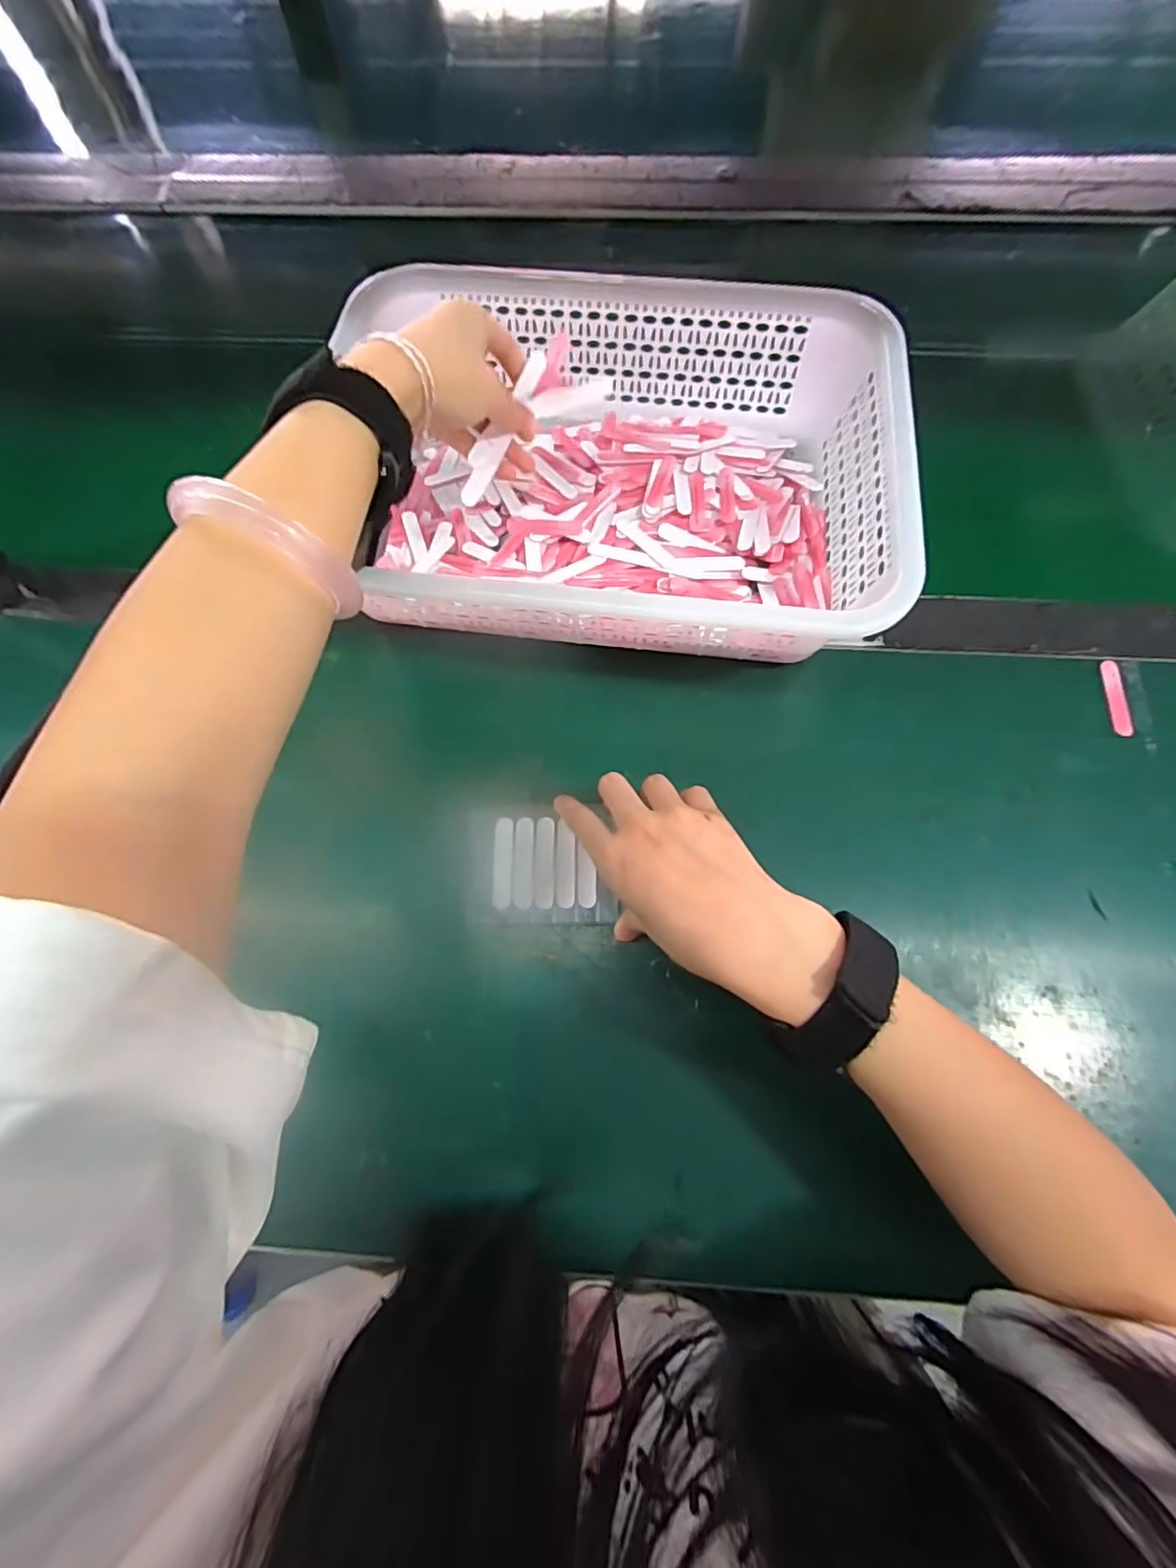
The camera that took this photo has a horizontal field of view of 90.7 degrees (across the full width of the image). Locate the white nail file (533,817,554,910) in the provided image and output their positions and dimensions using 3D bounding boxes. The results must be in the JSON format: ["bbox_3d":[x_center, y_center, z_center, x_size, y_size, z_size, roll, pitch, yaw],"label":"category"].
[{"bbox_3d":[-0.025,0.044,0.331,0.011,0.004,0.051,0,71,2],"label":"white nail file"}]

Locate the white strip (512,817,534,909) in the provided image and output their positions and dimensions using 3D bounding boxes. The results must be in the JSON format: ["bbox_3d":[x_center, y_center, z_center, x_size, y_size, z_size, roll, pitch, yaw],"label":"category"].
[{"bbox_3d":[-0.037,0.044,0.331,0.011,0.004,0.052,0,71,2],"label":"white strip"}]

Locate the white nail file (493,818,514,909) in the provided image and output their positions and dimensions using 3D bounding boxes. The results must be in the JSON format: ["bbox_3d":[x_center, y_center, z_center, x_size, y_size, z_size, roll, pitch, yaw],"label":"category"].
[{"bbox_3d":[-0.049,0.045,0.333,0.011,0.004,0.052,-1,71,2],"label":"white nail file"}]

